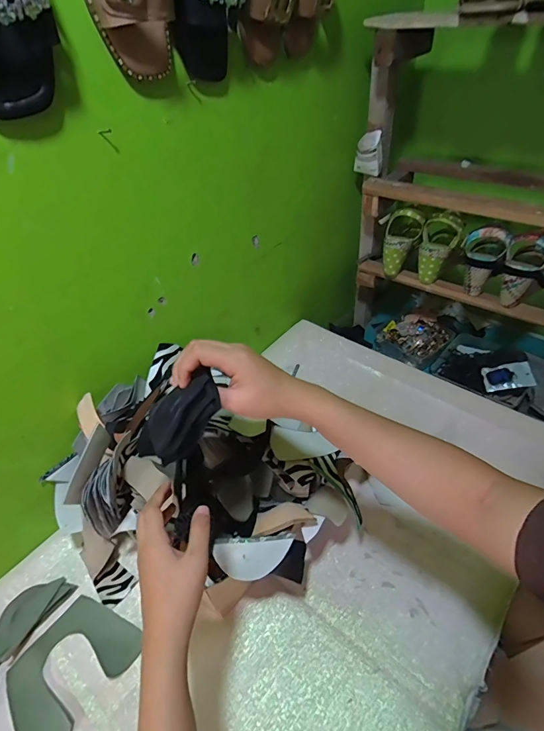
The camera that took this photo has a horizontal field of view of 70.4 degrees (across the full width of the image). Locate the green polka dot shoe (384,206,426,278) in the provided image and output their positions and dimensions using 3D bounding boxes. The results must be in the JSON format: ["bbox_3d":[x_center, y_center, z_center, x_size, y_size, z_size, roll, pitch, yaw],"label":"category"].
[{"bbox_3d":[0.287,-0.281,0.885,0.077,0.153,0.075,33,30,34],"label":"green polka dot shoe"}]

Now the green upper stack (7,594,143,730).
[{"bbox_3d":[-0.266,0.393,0.506,0.127,0.008,0.156,25,51,29],"label":"green upper stack"}]

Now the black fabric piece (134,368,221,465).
[{"bbox_3d":[-0.077,0.044,0.335,0.044,0.022,0.084,34,79,5],"label":"black fabric piece"}]

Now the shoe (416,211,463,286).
[{"bbox_3d":[0.350,-0.252,0.835,0.076,0.145,0.058,29,24,32],"label":"shoe"}]

